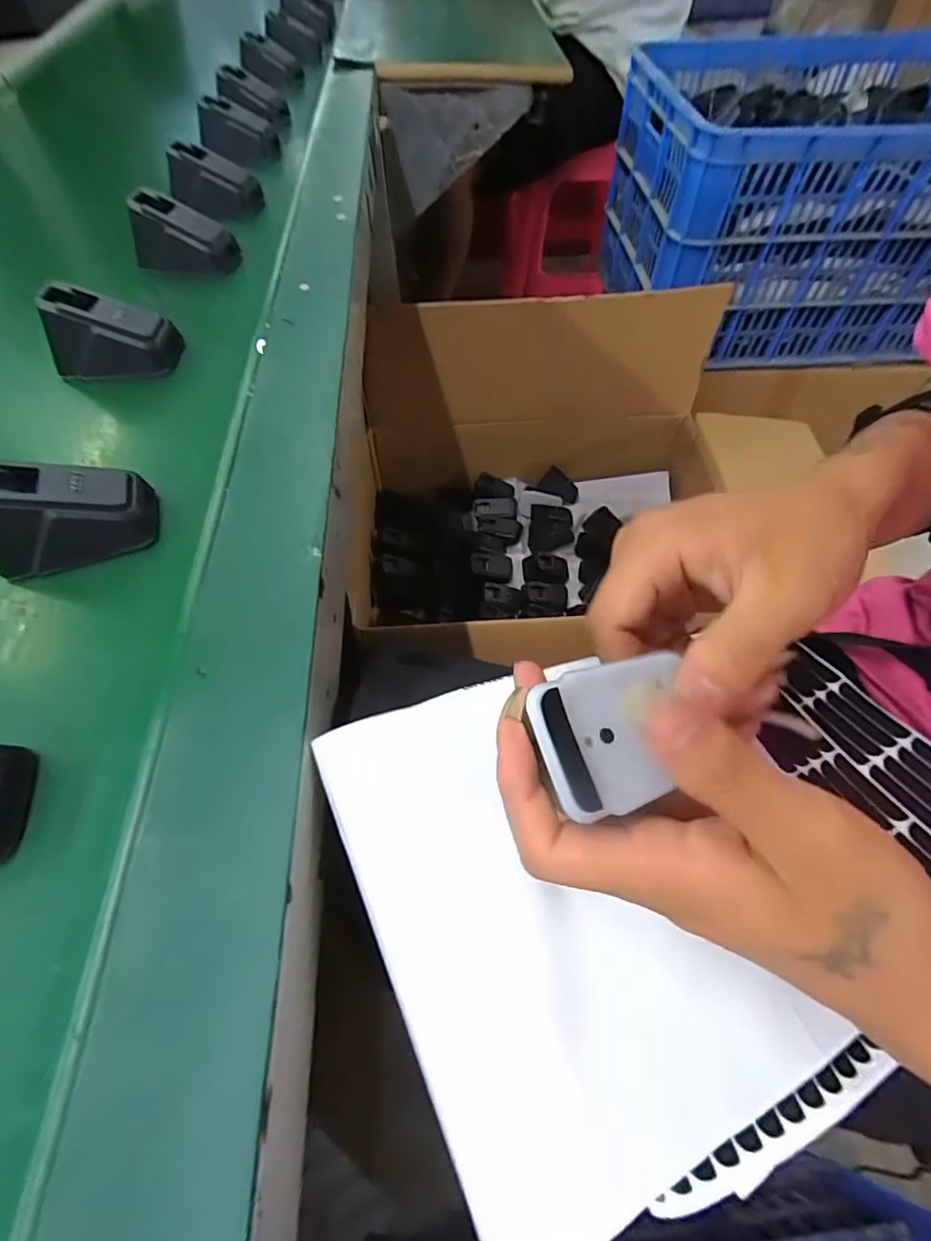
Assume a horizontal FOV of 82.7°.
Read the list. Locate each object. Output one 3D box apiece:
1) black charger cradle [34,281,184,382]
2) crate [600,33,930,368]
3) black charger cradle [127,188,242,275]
[{"bbox_3d":[-0.217,-0.174,0.320,0.065,0.042,0.033,-1,59,0],"label":"black charger cradle"},{"bbox_3d":[0.537,-0.671,0.839,0.567,0.282,0.425,-8,59,-4],"label":"crate"},{"bbox_3d":[-0.208,-0.284,0.389,0.067,0.040,0.035,0,59,1],"label":"black charger cradle"}]

